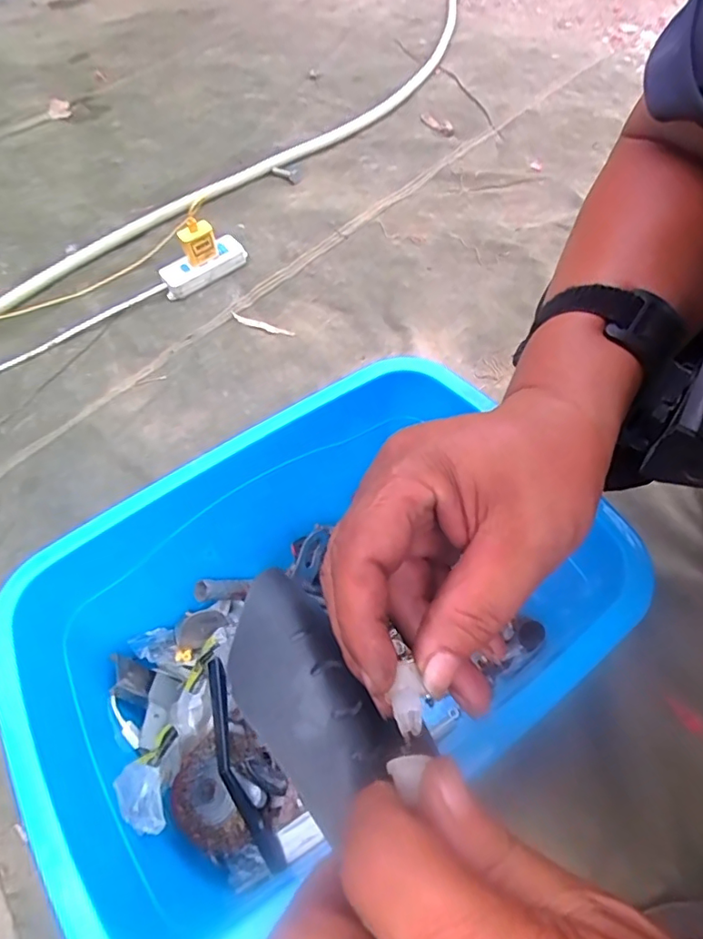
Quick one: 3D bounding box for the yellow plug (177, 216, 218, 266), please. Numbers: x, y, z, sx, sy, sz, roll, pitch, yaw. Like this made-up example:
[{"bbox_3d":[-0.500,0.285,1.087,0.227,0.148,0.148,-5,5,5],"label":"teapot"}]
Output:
[{"bbox_3d":[-0.242,-0.361,0.832,0.053,0.057,0.028,-27,58,-13],"label":"yellow plug"}]

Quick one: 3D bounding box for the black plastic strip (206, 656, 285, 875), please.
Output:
[{"bbox_3d":[-0.090,0.229,0.410,0.024,0.012,0.156,-21,72,-9],"label":"black plastic strip"}]

